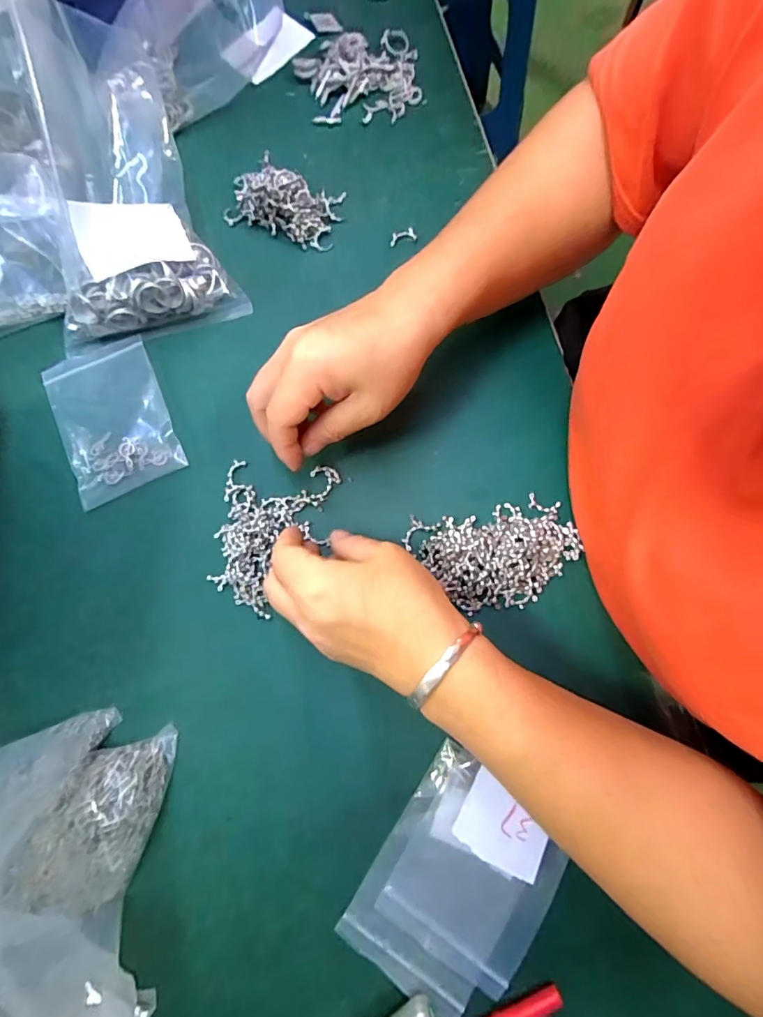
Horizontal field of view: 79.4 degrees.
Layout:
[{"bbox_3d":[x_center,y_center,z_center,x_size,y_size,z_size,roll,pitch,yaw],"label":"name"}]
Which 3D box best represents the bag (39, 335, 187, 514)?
[{"bbox_3d":[-0.199,-0.068,0.337,0.080,0.008,0.118,-27,78,-5],"label":"bag"}]

